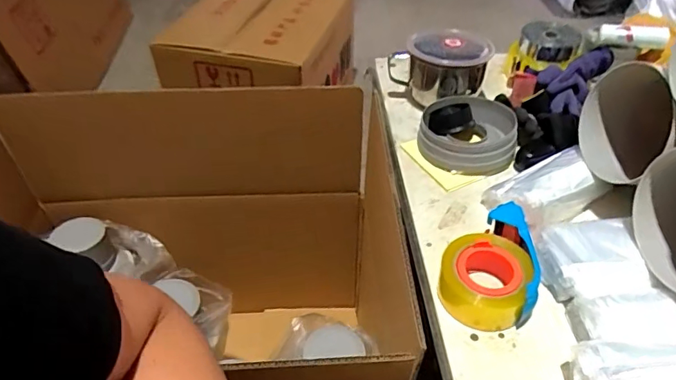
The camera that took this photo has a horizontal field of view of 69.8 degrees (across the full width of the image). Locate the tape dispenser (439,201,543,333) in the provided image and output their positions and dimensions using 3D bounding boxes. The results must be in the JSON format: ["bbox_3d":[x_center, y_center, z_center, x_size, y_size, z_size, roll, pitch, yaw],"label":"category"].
[{"bbox_3d":[0.196,0.096,0.604,0.107,0.070,0.153,22,47,24],"label":"tape dispenser"}]

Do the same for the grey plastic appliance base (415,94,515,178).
[{"bbox_3d":[0.211,-0.094,0.795,0.150,0.055,0.147,11,43,13],"label":"grey plastic appliance base"}]

